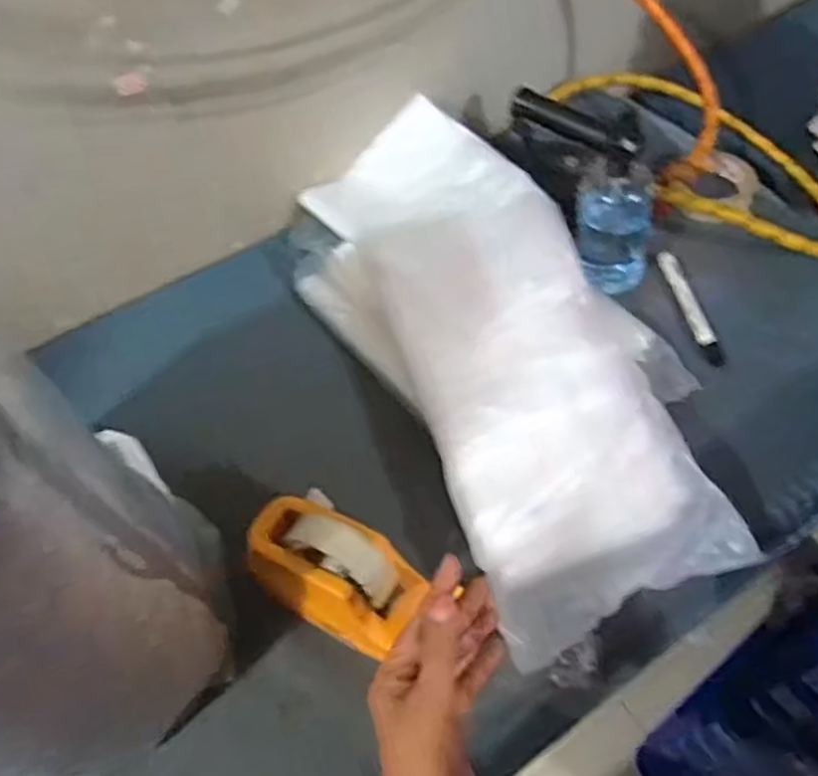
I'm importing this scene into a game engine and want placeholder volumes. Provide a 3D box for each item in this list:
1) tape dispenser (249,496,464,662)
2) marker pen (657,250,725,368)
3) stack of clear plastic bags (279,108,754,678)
[{"bbox_3d":[-0.062,0.145,0.569,0.142,0.105,0.067,26,61,18],"label":"tape dispenser"},{"bbox_3d":[0.303,-0.087,0.775,0.019,0.018,0.149,-9,57,-4],"label":"marker pen"},{"bbox_3d":[0.083,-0.058,0.714,0.271,0.083,0.578,-24,59,-13],"label":"stack of clear plastic bags"}]

